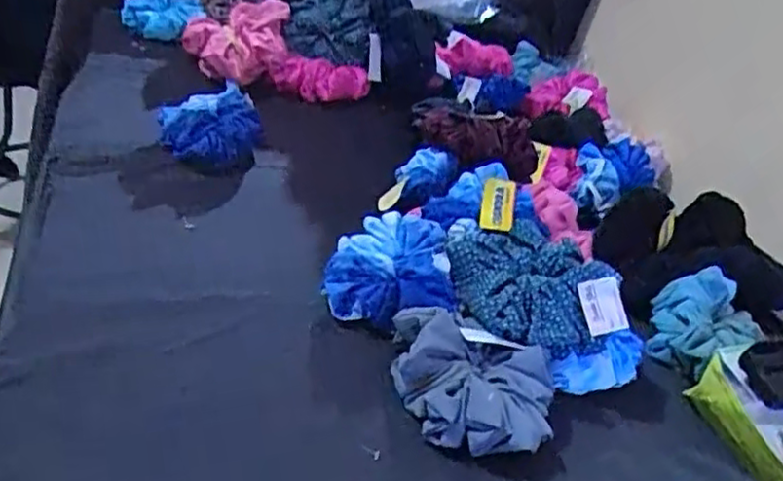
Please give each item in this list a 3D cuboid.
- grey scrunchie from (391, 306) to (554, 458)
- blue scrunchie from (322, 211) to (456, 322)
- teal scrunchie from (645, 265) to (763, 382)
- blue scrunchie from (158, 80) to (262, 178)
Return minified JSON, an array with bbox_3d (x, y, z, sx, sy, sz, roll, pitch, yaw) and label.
[{"bbox_3d":[0.054,0.099,0.498,0.121,0.041,0.086,18,32,6],"label":"grey scrunchie"},{"bbox_3d":[-0.002,0.015,0.597,0.105,0.045,0.110,8,32,-11],"label":"blue scrunchie"},{"bbox_3d":[0.274,0.067,0.625,0.110,0.056,0.074,-12,41,-37],"label":"teal scrunchie"},{"bbox_3d":[-0.192,-0.125,0.769,0.093,0.050,0.101,10,32,-7],"label":"blue scrunchie"}]

